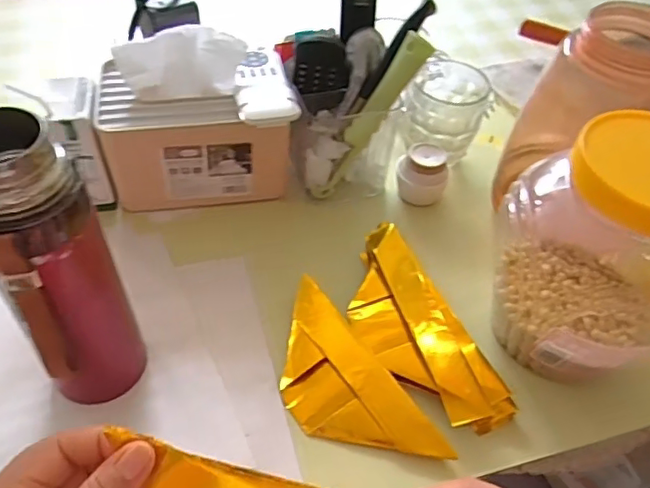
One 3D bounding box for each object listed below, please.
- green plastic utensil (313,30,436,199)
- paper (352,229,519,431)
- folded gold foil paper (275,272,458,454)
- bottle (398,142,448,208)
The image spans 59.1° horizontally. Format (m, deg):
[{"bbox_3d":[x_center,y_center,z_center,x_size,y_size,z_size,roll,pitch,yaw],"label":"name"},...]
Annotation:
[{"bbox_3d":[0.040,-0.113,0.528,0.018,0.172,0.030,3,40,-48],"label":"green plastic utensil"},{"bbox_3d":[0.069,0.066,0.462,0.079,0.022,0.188,-19,54,-20],"label":"paper"},{"bbox_3d":[0.009,0.103,0.430,0.075,0.014,0.166,-25,56,-24],"label":"folded gold foil paper"},{"bbox_3d":[0.096,-0.067,0.566,0.053,0.052,0.047,18,51,10],"label":"bottle"}]

